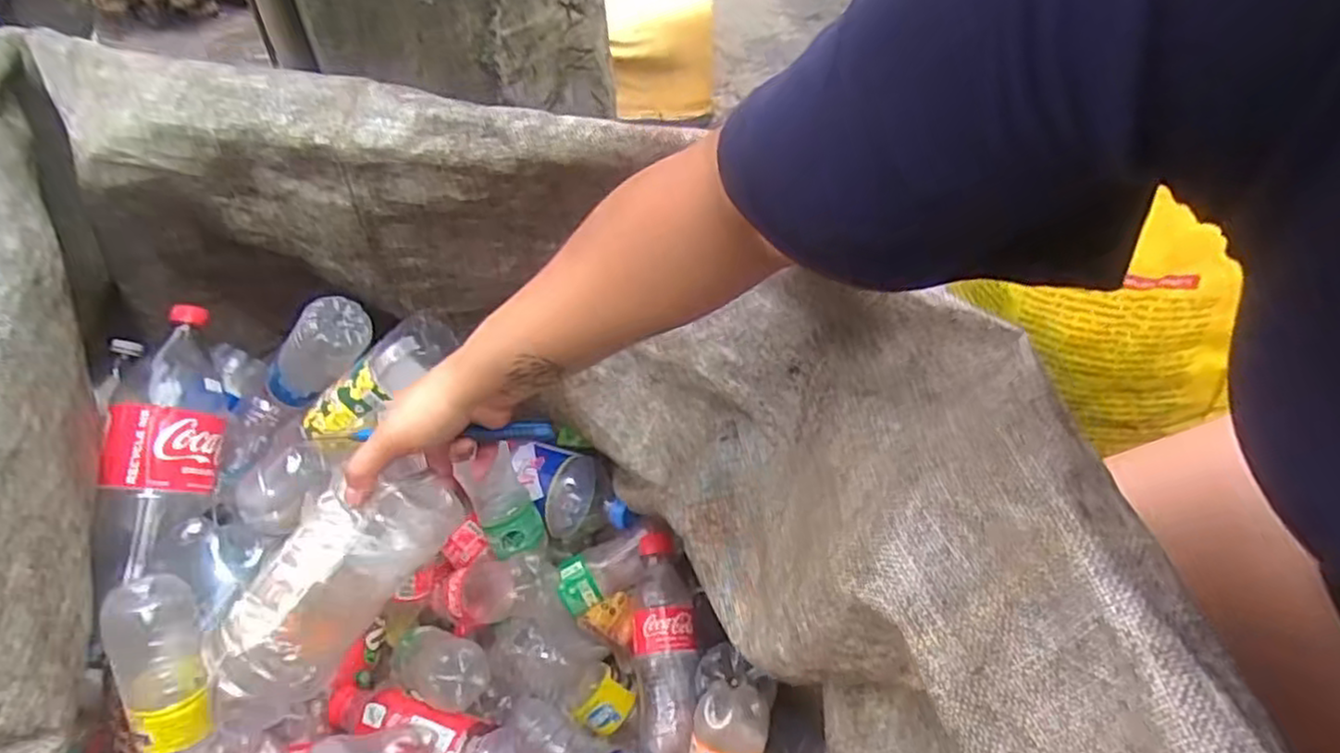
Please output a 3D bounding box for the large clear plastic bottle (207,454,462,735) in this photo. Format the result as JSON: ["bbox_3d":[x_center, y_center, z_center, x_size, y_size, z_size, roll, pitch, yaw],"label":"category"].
[{"bbox_3d":[-0.232,0.144,0.487,0.195,0.077,0.079,-49,53,-2],"label":"large clear plastic bottle"}]

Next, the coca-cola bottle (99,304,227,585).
[{"bbox_3d":[-0.467,0.056,0.686,0.083,0.082,0.262,-3,69,0],"label":"coca-cola bottle"}]

